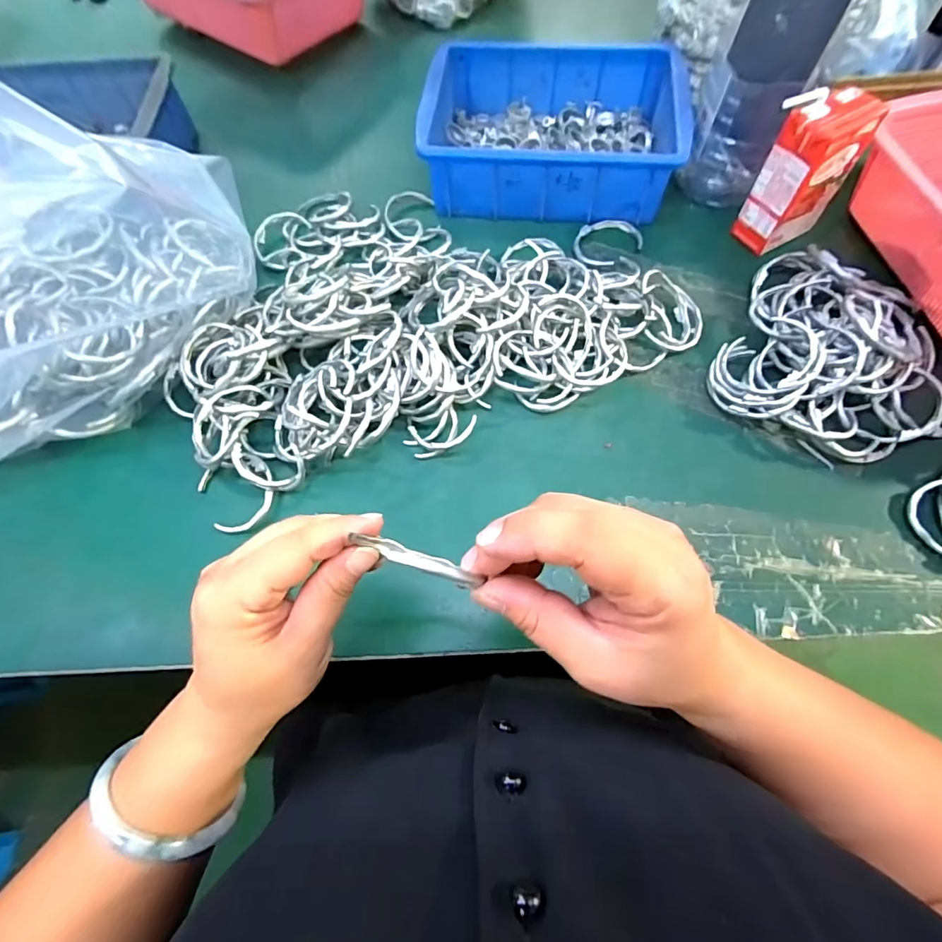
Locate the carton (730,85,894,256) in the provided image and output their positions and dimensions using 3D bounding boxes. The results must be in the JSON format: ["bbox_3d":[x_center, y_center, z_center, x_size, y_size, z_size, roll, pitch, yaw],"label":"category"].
[{"bbox_3d":[0.283,-0.254,0.410,0.072,0.111,0.044,-26,69,-9],"label":"carton"}]

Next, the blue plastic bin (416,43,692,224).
[{"bbox_3d":[0.078,-0.339,0.473,0.234,0.067,0.166,7,67,5],"label":"blue plastic bin"}]

